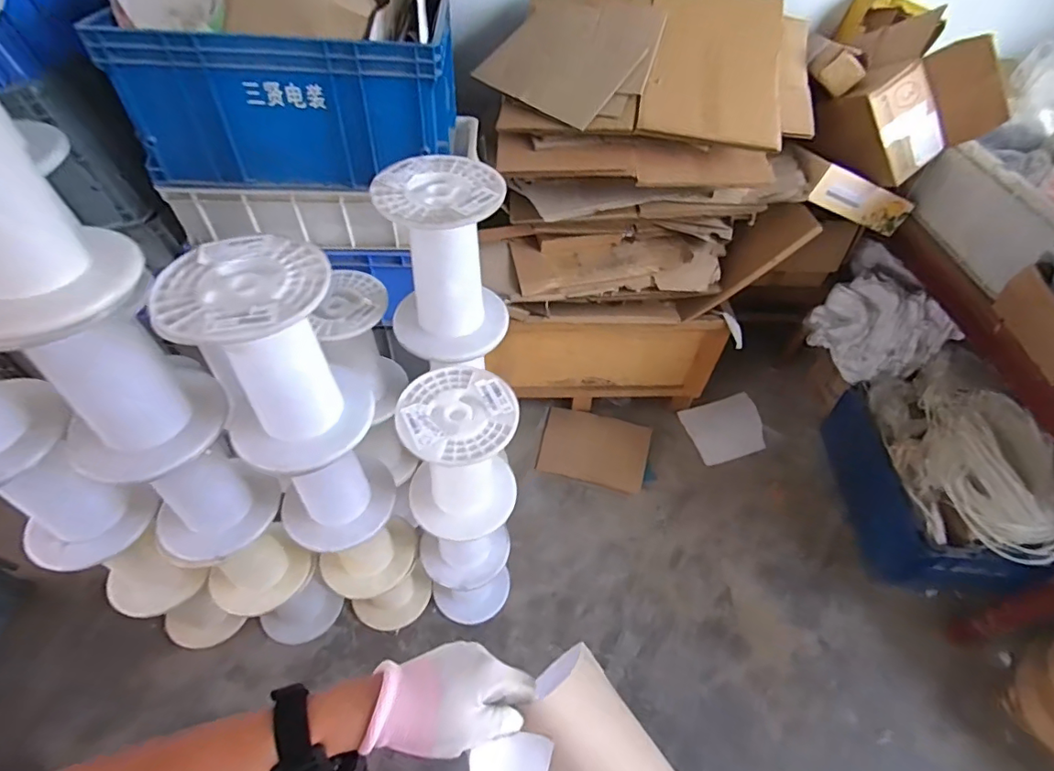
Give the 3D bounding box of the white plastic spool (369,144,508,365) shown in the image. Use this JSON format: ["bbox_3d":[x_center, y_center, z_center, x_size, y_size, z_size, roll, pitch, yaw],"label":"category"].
[{"bbox_3d":[-0.143,-0.211,0.908,0.196,0.308,0.179,2,50,-3],"label":"white plastic spool"}]

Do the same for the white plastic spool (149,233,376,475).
[{"bbox_3d":[-0.362,-0.033,0.746,0.198,0.295,0.181,2,50,-3],"label":"white plastic spool"}]

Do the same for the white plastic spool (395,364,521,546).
[{"bbox_3d":[-0.123,0.137,0.978,0.192,0.294,0.185,2,50,-3],"label":"white plastic spool"}]

